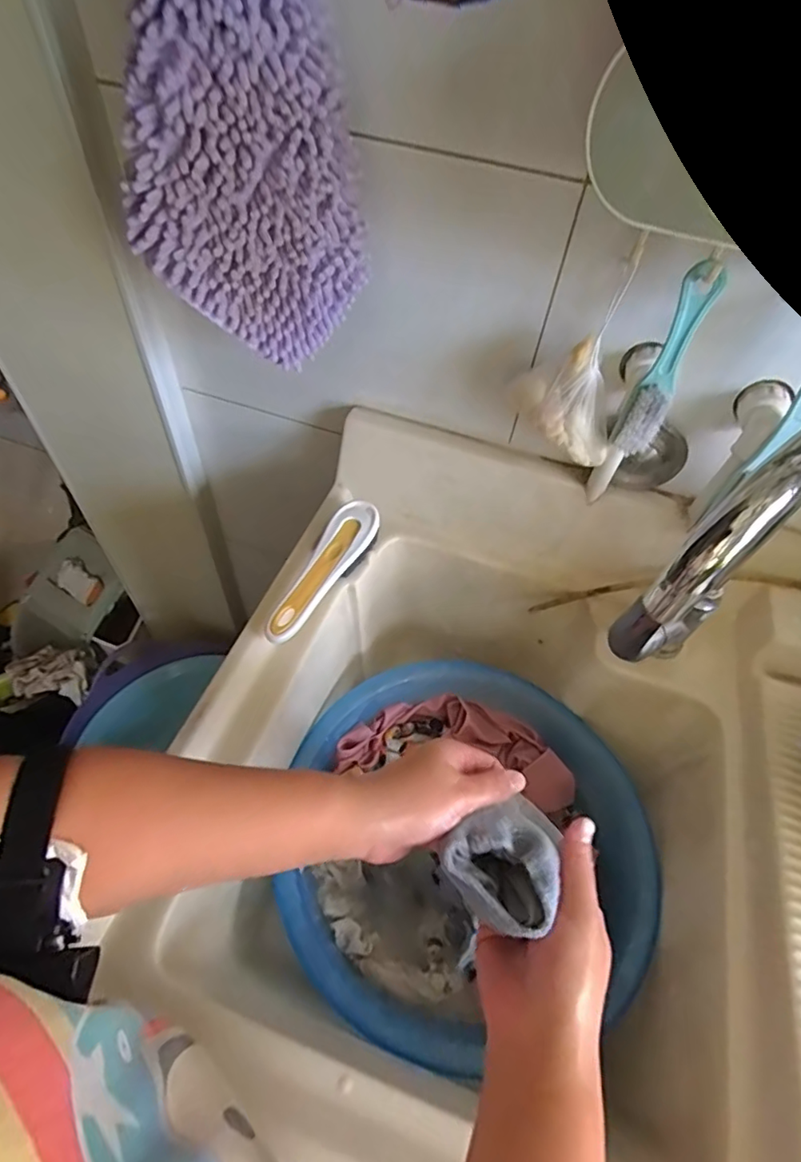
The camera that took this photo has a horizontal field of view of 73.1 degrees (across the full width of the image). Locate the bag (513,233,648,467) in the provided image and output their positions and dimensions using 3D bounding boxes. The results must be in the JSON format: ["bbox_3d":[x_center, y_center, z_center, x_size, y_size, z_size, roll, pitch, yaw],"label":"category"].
[{"bbox_3d":[0.156,-0.184,0.458,0.093,0.173,0.050,11,54,3],"label":"bag"}]

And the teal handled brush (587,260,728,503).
[{"bbox_3d":[0.213,-0.150,0.471,0.032,0.226,0.035,22,55,11],"label":"teal handled brush"}]

